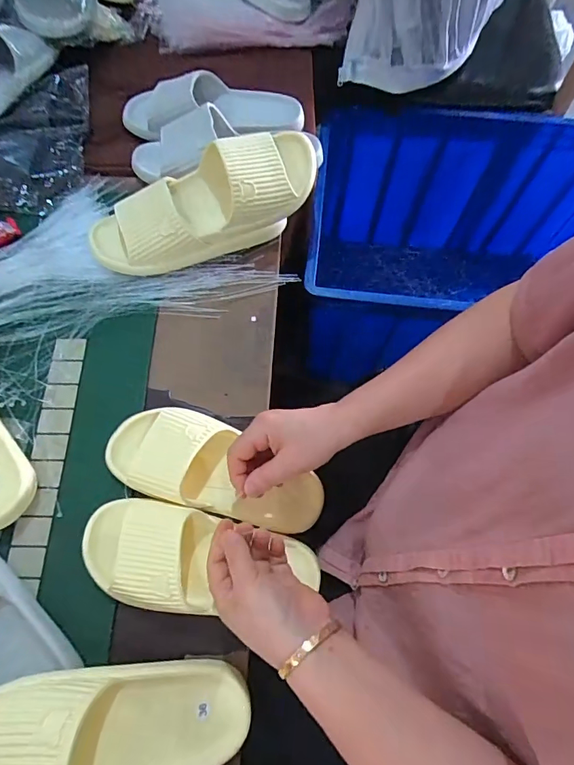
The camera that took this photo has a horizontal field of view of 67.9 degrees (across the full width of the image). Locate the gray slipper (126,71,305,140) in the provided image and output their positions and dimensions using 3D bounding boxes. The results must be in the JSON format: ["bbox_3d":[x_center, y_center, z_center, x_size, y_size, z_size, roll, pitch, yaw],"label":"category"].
[{"bbox_3d":[-0.113,-0.426,0.654,0.275,0.058,0.101,0,67,-1],"label":"gray slipper"}]

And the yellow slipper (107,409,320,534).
[{"bbox_3d":[-0.077,0.090,0.454,0.235,0.056,0.098,23,69,2],"label":"yellow slipper"}]

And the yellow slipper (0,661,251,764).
[{"bbox_3d":[-0.149,0.289,0.346,0.245,0.058,0.095,5,65,-24],"label":"yellow slipper"}]

